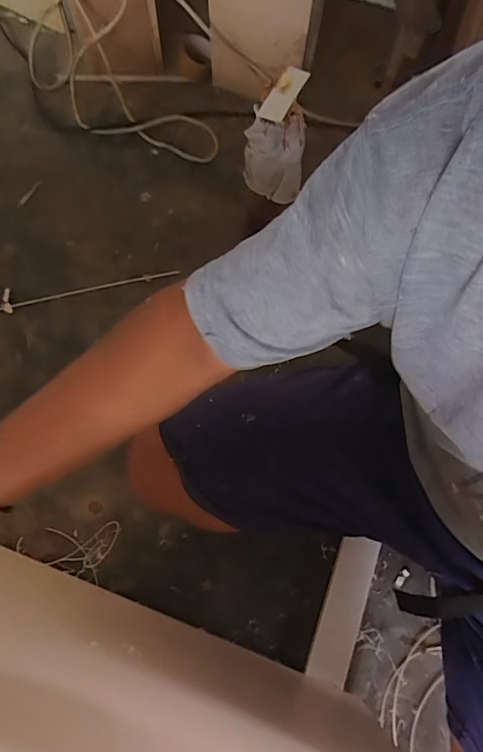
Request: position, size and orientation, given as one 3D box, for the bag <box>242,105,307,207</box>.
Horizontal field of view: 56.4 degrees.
[{"bbox_3d":[0.055,-0.365,0.755,0.101,0.172,0.045,7,71,1],"label":"bag"}]

